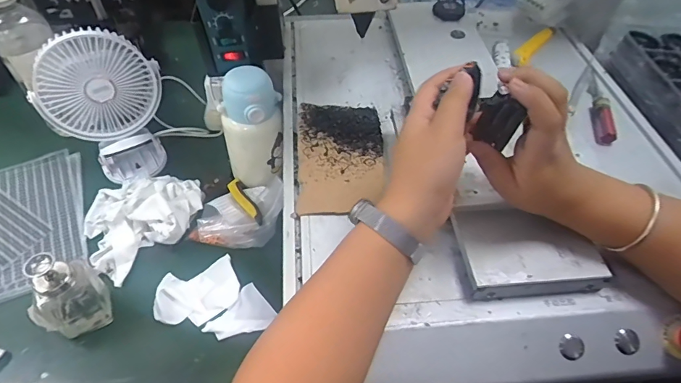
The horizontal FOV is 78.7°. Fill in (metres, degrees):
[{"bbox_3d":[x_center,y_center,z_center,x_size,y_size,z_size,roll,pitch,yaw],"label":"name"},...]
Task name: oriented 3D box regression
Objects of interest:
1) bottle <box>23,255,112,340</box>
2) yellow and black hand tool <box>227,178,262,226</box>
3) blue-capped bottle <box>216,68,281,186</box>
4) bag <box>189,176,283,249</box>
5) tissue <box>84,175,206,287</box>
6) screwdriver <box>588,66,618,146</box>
[{"bbox_3d":[-0.310,0.106,0.462,0.062,0.116,0.066,-26,56,-20],"label":"bottle"},{"bbox_3d":[-0.136,0.014,0.590,0.022,0.022,0.096,-24,56,-19],"label":"yellow and black hand tool"},{"bbox_3d":[-0.120,-0.085,0.577,0.082,0.156,0.072,-12,53,-11],"label":"blue-capped bottle"},{"bbox_3d":[-0.146,0.029,0.585,0.122,0.039,0.099,-1,51,-2],"label":"bag"},{"bbox_3d":[-0.279,0.019,0.572,0.159,0.054,0.146,-37,61,-27],"label":"tissue"},{"bbox_3d":[0.332,-0.119,0.536,0.022,0.018,0.149,11,52,7],"label":"screwdriver"}]

